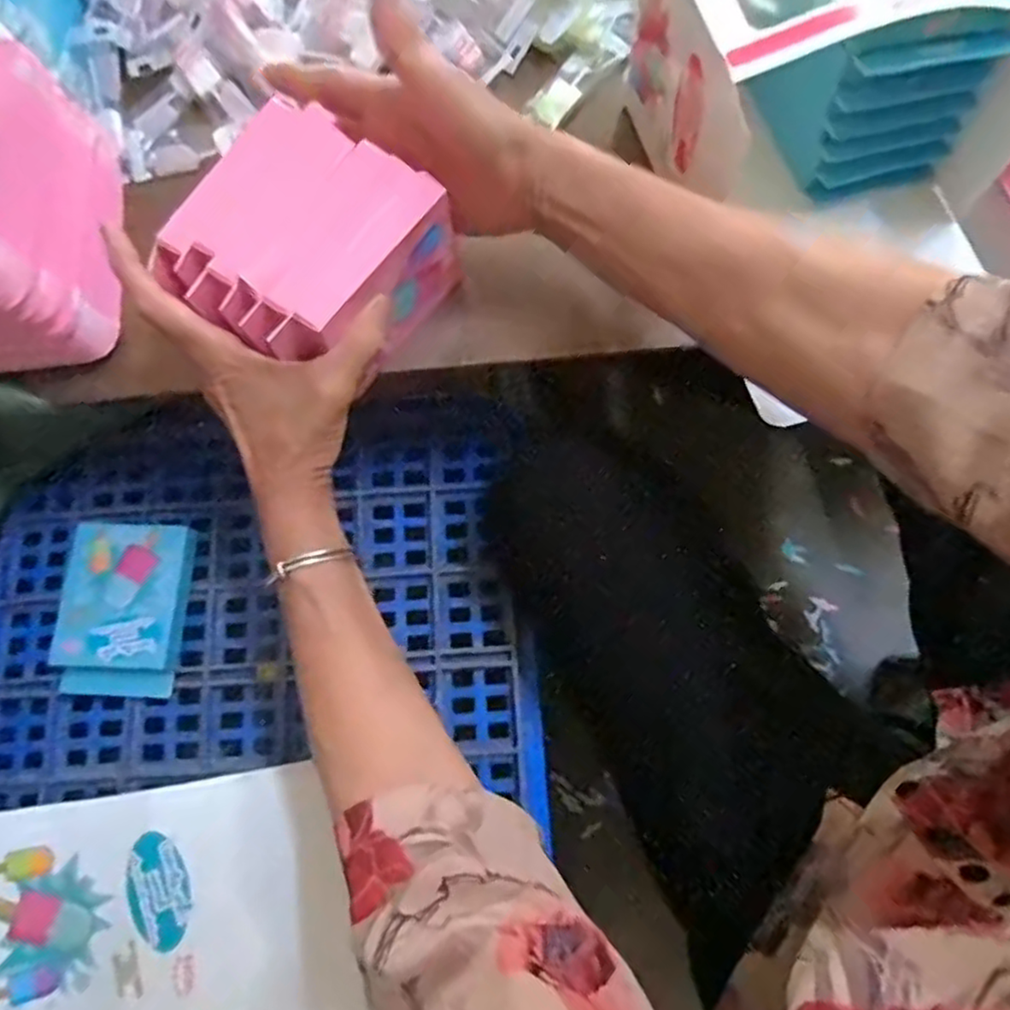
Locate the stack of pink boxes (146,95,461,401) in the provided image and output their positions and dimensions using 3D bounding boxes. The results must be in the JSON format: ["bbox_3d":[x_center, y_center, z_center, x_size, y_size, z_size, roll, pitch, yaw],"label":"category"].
[{"bbox_3d":[-0.107,-0.135,0.377,0.122,0.062,0.117,35,78,11],"label":"stack of pink boxes"}]

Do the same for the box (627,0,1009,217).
[{"bbox_3d":[0.176,-0.250,0.387,0.173,0.120,0.129,-15,74,-2],"label":"box"}]

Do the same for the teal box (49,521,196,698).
[{"bbox_3d":[-0.275,0.073,0.490,0.088,0.026,0.119,3,74,3],"label":"teal box"}]

